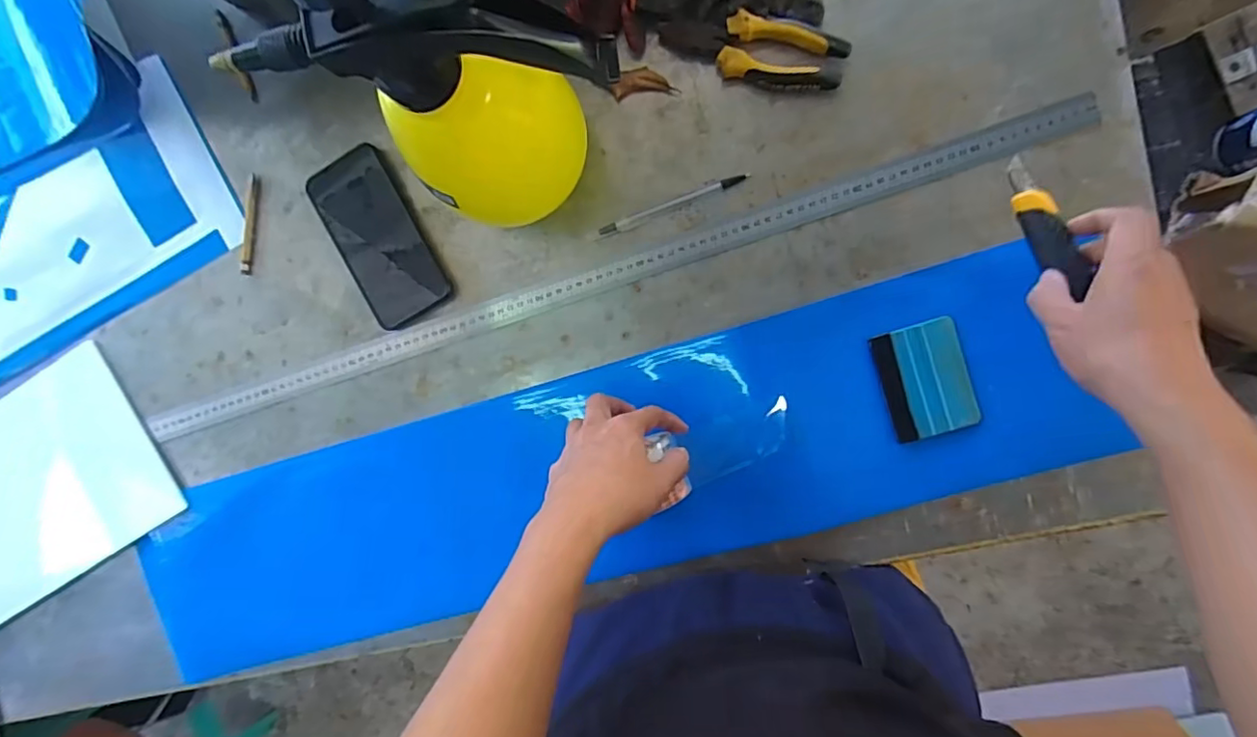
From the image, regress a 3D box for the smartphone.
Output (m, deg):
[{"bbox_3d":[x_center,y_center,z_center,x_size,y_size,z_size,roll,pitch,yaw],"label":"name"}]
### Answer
[{"bbox_3d":[-0.239,-0.126,0.576,0.075,0.012,0.162,-28,90,8],"label":"smartphone"}]

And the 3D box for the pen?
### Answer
[{"bbox_3d":[0.040,-0.149,0.541,0.141,0.009,0.009,-20,91,8],"label":"pen"}]

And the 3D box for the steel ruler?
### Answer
[{"bbox_3d":[-0.053,-0.081,0.562,0.901,0.008,0.032,-18,92,8],"label":"steel ruler"}]

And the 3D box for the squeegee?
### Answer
[{"bbox_3d":[0.260,0.010,0.524,0.071,0.006,0.097,-17,92,8],"label":"squeegee"}]

